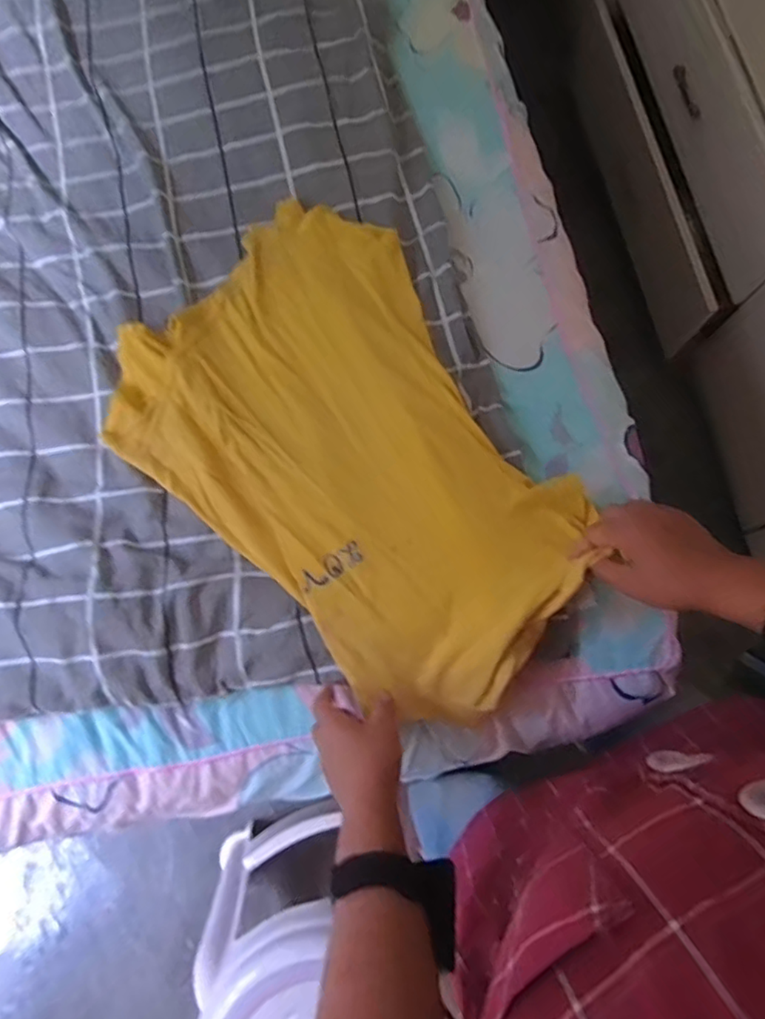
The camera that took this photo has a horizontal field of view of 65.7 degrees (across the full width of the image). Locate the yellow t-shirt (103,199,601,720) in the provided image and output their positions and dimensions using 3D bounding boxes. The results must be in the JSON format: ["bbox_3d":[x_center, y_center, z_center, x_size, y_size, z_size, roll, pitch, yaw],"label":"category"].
[{"bbox_3d":[-0.022,-0.073,0.620,0.521,0.047,0.348,44,81,8],"label":"yellow t-shirt"}]

